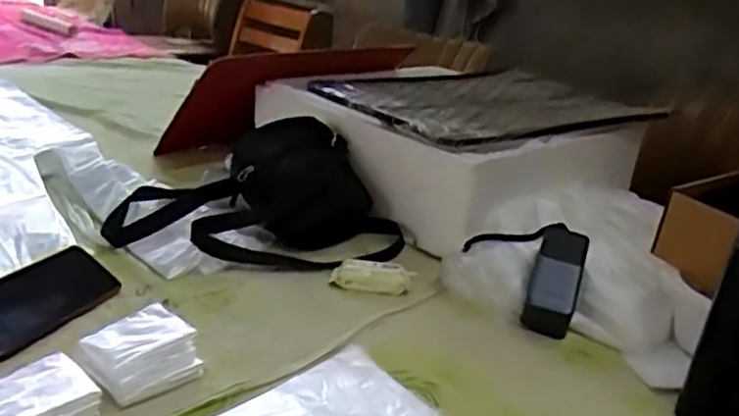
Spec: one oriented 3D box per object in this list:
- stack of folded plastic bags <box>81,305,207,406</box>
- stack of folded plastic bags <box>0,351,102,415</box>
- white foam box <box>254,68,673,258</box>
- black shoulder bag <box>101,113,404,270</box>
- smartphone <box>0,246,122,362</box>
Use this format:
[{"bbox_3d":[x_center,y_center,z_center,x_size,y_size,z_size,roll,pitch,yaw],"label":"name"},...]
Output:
[{"bbox_3d":[-0.212,0.135,0.626,0.093,0.042,0.080,-14,30,-40],"label":"stack of folded plastic bags"},{"bbox_3d":[-0.285,0.167,0.572,0.093,0.034,0.078,-15,30,-41],"label":"stack of folded plastic bags"},{"bbox_3d":[0.150,-0.103,1.108,0.473,0.175,0.429,-12,29,-37],"label":"white foam box"},{"bbox_3d":[-0.145,-0.021,0.903,0.380,0.136,0.195,5,22,-1],"label":"black shoulder bag"},{"bbox_3d":[-0.347,0.095,0.722,0.086,0.017,0.165,41,38,10],"label":"smartphone"}]

